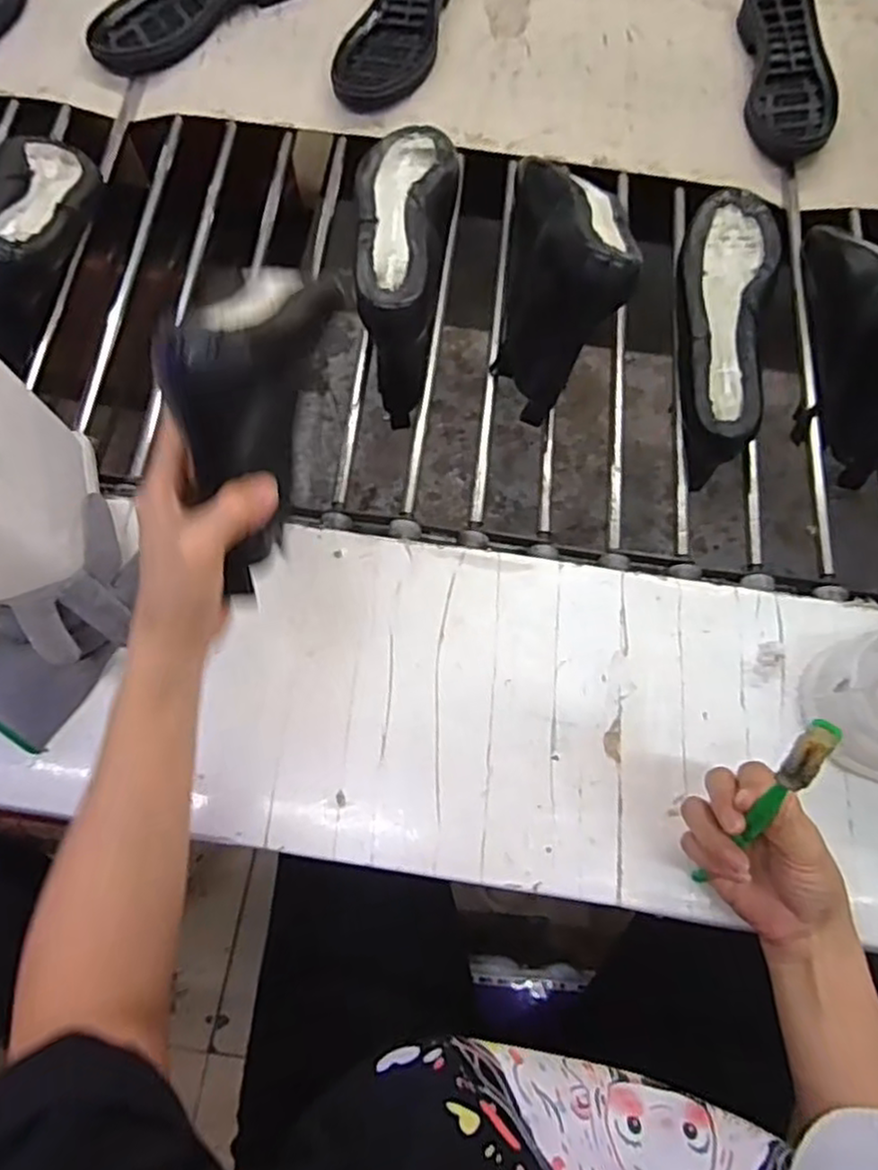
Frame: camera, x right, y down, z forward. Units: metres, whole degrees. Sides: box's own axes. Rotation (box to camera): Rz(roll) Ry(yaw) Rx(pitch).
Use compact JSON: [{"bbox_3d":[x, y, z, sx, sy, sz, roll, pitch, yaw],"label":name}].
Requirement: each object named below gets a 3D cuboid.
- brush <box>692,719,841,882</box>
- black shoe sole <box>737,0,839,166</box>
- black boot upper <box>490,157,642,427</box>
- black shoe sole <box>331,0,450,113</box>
[{"bbox_3d":[0.172,0.132,0.395,0.016,0.172,0.025,12,44,3],"label":"brush"},{"bbox_3d":[0.369,-0.547,0.746,0.090,0.034,0.236,5,70,0],"label":"black shoe sole"},{"bbox_3d":[0.104,-0.264,0.586,0.093,0.111,0.237,7,70,1],"label":"black boot upper"},{"bbox_3d":[-0.039,-0.600,0.751,0.092,0.040,0.240,19,71,5],"label":"black shoe sole"}]

